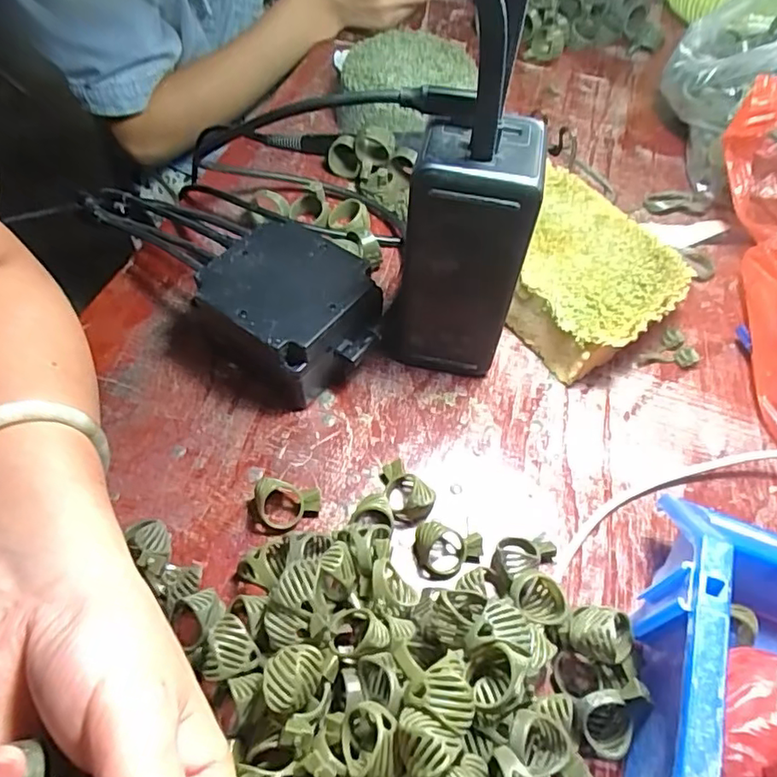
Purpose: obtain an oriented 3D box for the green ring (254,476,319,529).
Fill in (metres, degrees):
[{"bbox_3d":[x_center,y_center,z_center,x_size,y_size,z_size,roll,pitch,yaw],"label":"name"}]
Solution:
[{"bbox_3d":[-0.049,0.056,0.280,0.030,0.018,0.017,5,56,2],"label":"green ring"}]

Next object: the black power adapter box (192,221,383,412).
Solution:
[{"bbox_3d":[-0.054,-0.039,0.324,0.087,0.052,0.077,35,61,20],"label":"black power adapter box"}]

